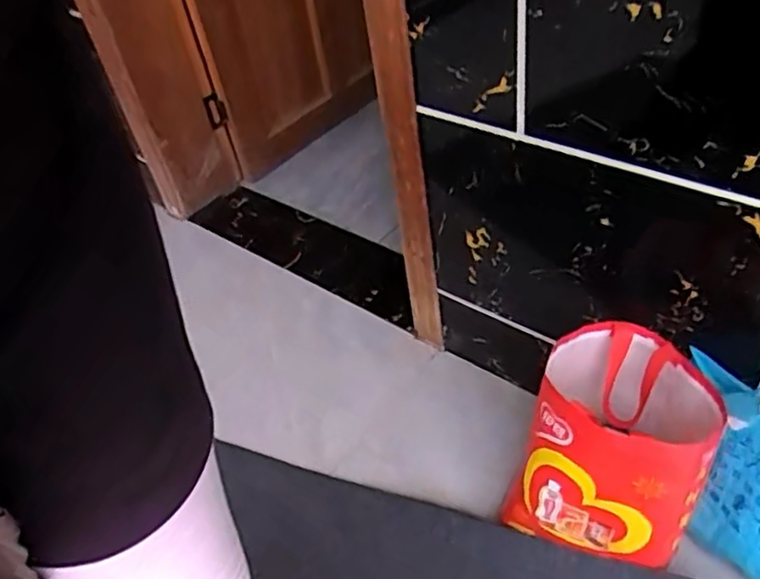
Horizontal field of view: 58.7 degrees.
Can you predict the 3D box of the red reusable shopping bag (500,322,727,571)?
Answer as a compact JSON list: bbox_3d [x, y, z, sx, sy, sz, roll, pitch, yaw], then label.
[{"bbox_3d":[0.356,0.226,1.026,0.248,0.265,0.252,15,42,24],"label":"red reusable shopping bag"}]

